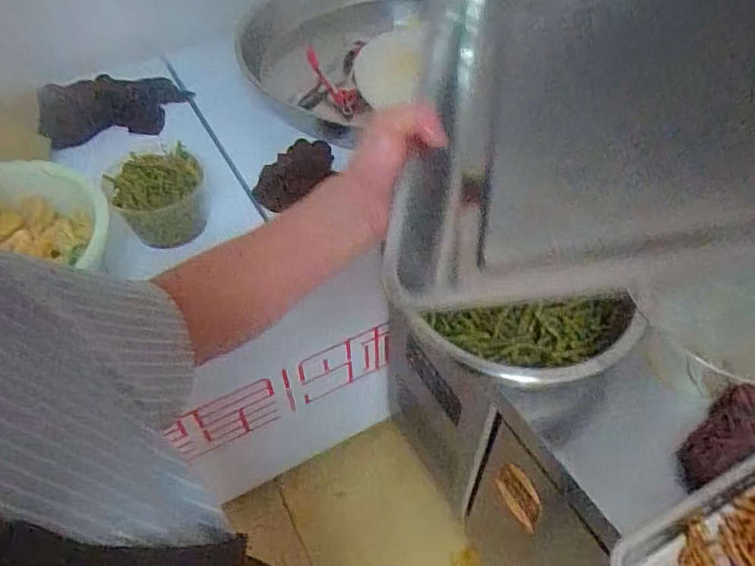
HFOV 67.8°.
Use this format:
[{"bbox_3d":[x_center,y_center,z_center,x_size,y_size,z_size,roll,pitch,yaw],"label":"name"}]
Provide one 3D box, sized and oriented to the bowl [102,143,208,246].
[{"bbox_3d":[-0.304,-0.123,0.791,0.121,0.067,0.137,-21,52,-16],"label":"bowl"}]

